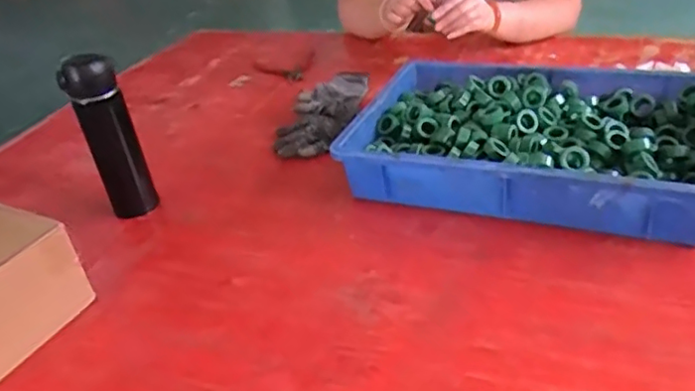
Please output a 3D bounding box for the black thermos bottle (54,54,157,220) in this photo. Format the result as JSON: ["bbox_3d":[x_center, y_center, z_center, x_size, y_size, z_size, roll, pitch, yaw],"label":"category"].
[{"bbox_3d":[-0.312,-0.077,0.824,0.067,0.213,0.059,-19,33,-18],"label":"black thermos bottle"}]

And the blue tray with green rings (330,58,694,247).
[{"bbox_3d":[0.235,-0.074,0.809,0.434,0.088,0.296,7,34,22],"label":"blue tray with green rings"}]

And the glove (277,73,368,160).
[{"bbox_3d":[-0.034,-0.139,1.027,0.107,0.042,0.260,3,33,16],"label":"glove"}]

